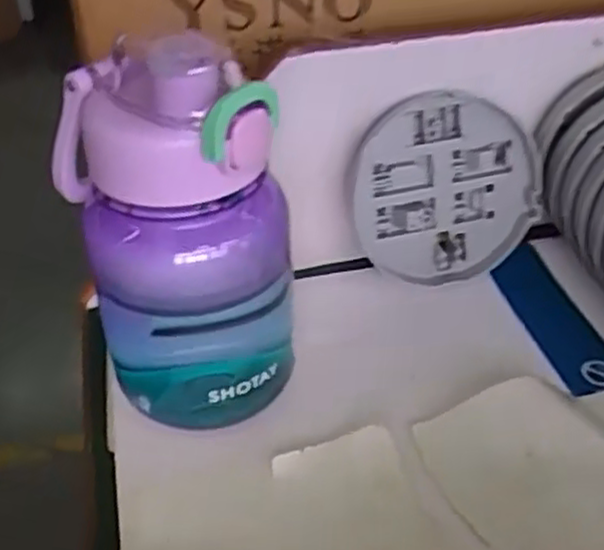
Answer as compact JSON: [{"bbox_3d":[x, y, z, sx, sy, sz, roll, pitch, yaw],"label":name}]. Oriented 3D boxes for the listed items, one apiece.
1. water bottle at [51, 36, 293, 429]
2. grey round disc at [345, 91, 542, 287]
[{"bbox_3d":[-0.047,-0.017,0.335,0.092,0.178,0.075,-11,37,-12],"label":"water bottle"},{"bbox_3d":[0.077,-0.046,0.425,0.106,0.102,0.012,10,14,-16],"label":"grey round disc"}]

